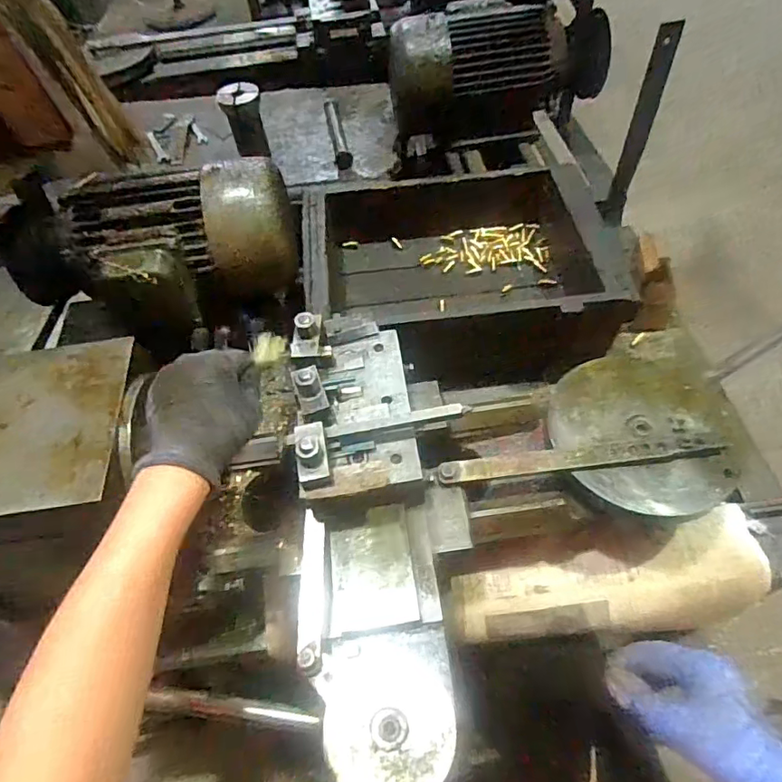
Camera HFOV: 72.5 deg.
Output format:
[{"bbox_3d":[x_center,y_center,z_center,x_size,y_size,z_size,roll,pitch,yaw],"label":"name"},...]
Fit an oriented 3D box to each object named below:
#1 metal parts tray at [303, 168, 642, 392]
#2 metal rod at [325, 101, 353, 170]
[{"bbox_3d":[0.087,-0.177,0.796,0.411,0.137,0.360,-10,54,-2],"label":"metal parts tray"},{"bbox_3d":[-0.093,-0.453,0.927,0.029,0.030,0.202,-10,54,-2],"label":"metal rod"}]

